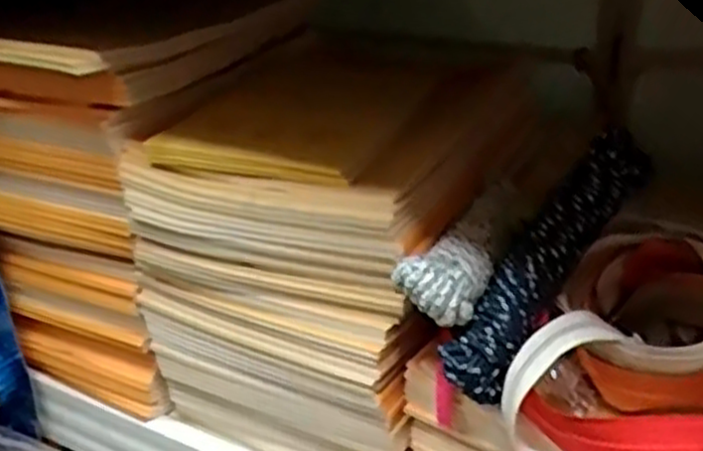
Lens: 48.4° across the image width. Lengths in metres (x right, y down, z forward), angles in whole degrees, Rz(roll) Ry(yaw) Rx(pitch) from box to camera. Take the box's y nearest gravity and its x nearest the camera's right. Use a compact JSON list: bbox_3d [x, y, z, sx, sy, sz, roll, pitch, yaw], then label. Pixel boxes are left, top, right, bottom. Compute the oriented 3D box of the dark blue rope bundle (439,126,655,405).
[{"bbox_3d":[0.101,0.018,0.403,0.026,0.029,0.156,27,75,46],"label":"dark blue rope bundle"}]

